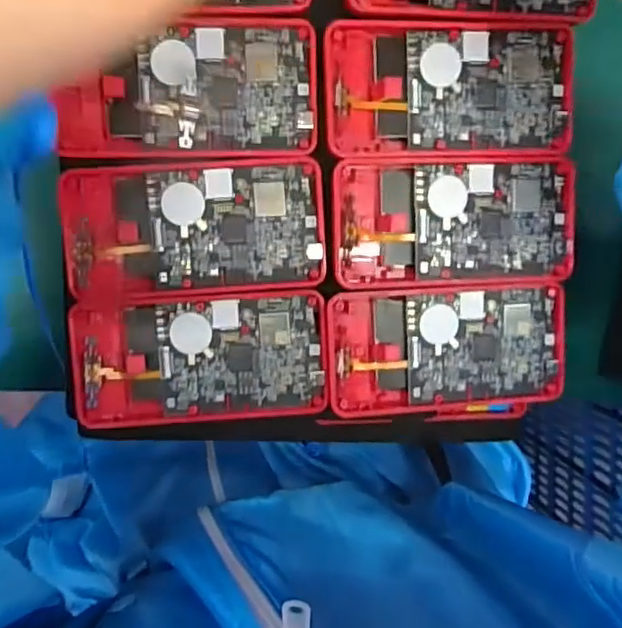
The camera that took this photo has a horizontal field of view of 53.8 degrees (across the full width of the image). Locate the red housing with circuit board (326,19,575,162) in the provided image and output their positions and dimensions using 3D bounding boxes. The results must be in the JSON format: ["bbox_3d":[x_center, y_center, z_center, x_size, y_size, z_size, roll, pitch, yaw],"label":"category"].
[{"bbox_3d":[0.068,-0.106,0.291,0.119,0.016,0.061,-1,98,-1],"label":"red housing with circuit board"}]

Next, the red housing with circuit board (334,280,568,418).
[{"bbox_3d":[0.069,0.018,0.308,0.119,0.019,0.064,-2,98,-1],"label":"red housing with circuit board"}]

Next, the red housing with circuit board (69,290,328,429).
[{"bbox_3d":[-0.052,0.023,0.297,0.119,0.009,0.061,-3,98,-1],"label":"red housing with circuit board"}]

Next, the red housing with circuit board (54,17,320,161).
[{"bbox_3d":[-0.056,-0.105,0.283,0.116,0.011,0.061,-2,98,-1],"label":"red housing with circuit board"}]

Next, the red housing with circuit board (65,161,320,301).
[{"bbox_3d":[-0.054,-0.040,0.289,0.119,0.009,0.060,-4,98,-1],"label":"red housing with circuit board"}]

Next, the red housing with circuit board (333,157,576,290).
[{"bbox_3d":[0.071,-0.045,0.300,0.119,0.016,0.060,-2,98,-1],"label":"red housing with circuit board"}]

